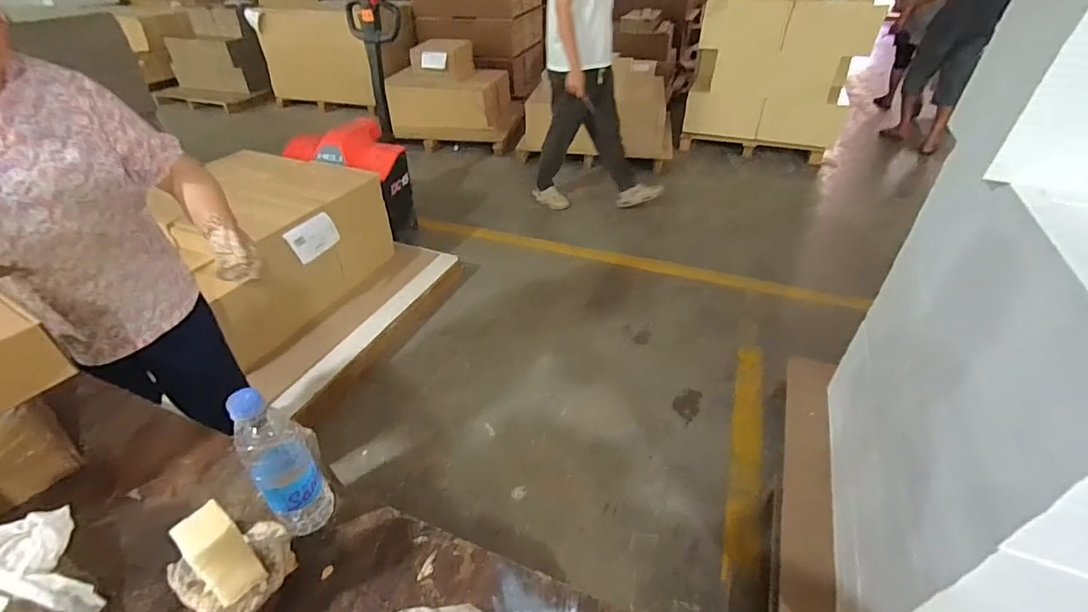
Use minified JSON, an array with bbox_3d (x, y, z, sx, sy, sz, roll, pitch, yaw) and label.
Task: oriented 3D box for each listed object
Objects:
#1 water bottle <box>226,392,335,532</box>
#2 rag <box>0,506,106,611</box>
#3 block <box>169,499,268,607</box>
[{"bbox_3d":[-0.299,0.184,0.552,0.059,0.210,0.054,0,38,0],"label":"water bottle"},{"bbox_3d":[-0.507,0.270,0.482,0.106,0.095,0.089,-7,39,-9],"label":"rag"},{"bbox_3d":[-0.321,0.245,0.478,0.054,0.087,0.048,27,45,30],"label":"block"}]

